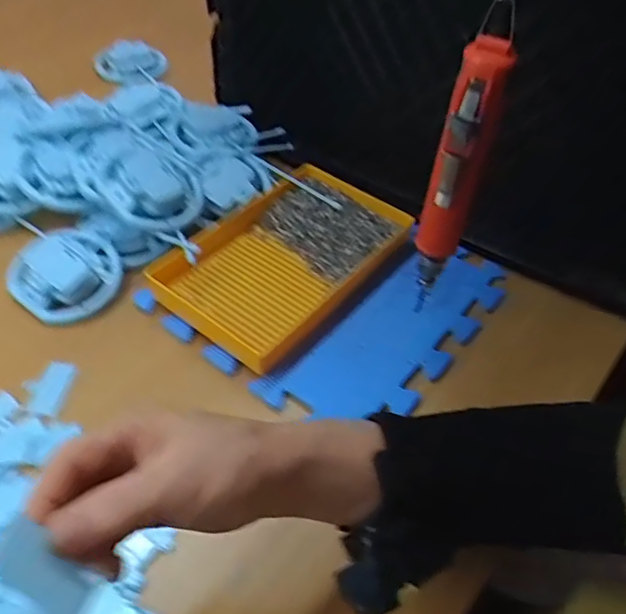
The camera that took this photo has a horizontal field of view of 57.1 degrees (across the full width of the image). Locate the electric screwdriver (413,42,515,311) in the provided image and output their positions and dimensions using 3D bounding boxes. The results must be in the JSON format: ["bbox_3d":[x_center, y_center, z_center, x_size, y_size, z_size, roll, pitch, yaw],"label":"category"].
[{"bbox_3d":[0.099,-0.080,0.416,0.033,0.208,0.031,14,48,8],"label":"electric screwdriver"}]

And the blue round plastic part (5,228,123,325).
[{"bbox_3d":[-0.240,-0.037,0.562,0.089,0.030,0.099,30,52,21],"label":"blue round plastic part"}]

